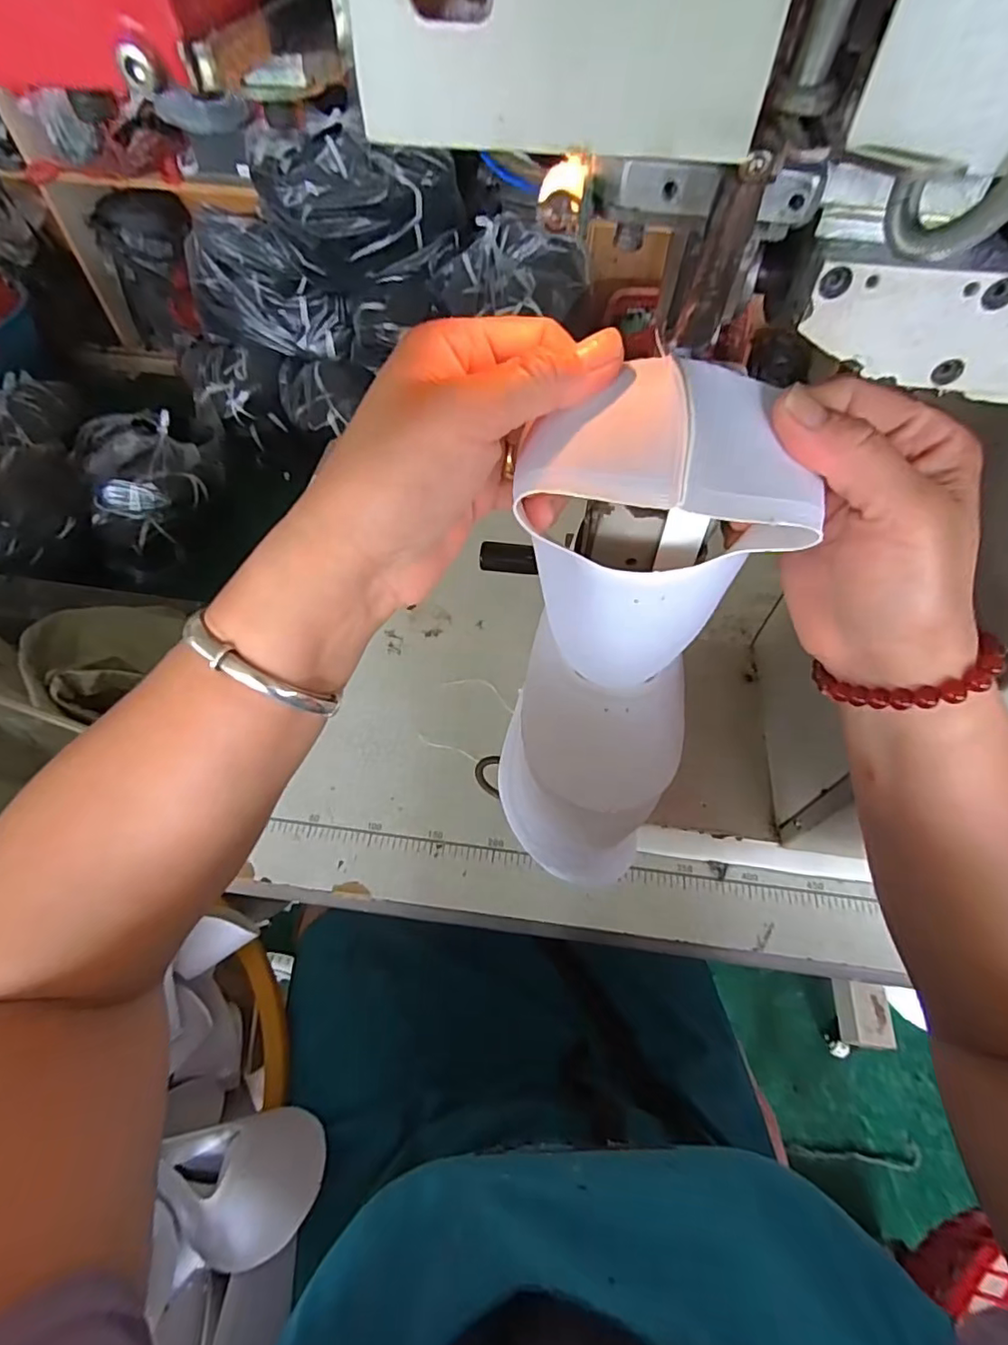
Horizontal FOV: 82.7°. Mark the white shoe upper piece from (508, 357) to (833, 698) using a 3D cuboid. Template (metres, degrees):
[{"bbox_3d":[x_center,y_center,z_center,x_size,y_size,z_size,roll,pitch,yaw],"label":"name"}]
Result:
[{"bbox_3d":[0.053,-0.046,0.220,0.092,0.123,0.050,-8,58,-6],"label":"white shoe upper piece"}]

